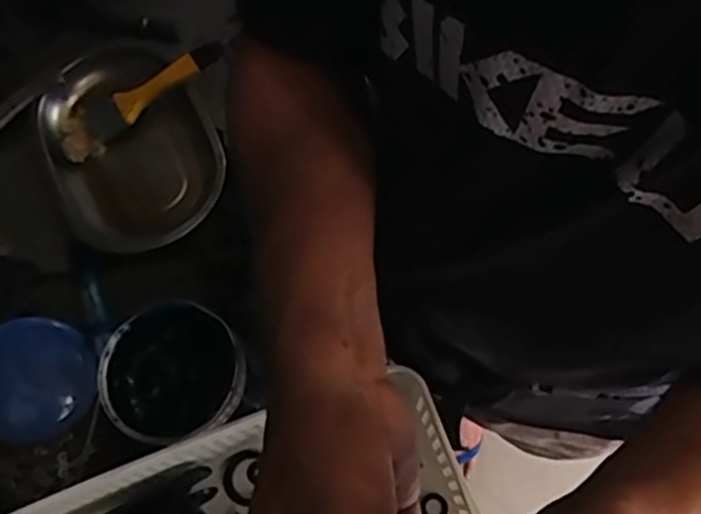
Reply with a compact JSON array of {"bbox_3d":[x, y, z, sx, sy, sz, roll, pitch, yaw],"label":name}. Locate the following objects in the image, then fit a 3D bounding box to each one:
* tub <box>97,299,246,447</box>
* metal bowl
[{"bbox_3d":[-0.128,0.092,0.524,0.095,0.066,0.098,-1,70,3],"label":"tub"},{"bbox_3d":[-0.205,-0.103,0.657,0.146,0.030,0.215,-28,71,-7],"label":"metal bowl"}]

